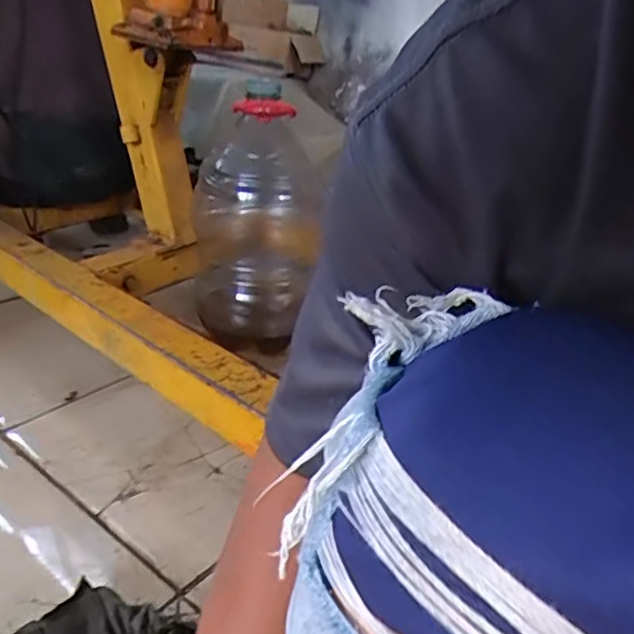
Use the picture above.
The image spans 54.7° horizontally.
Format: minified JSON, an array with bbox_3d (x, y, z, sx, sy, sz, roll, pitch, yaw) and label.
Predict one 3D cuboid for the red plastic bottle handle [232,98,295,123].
[{"bbox_3d":[-0.083,-0.329,0.974,0.104,0.033,0.017,-8,29,-26],"label":"red plastic bottle handle"}]

